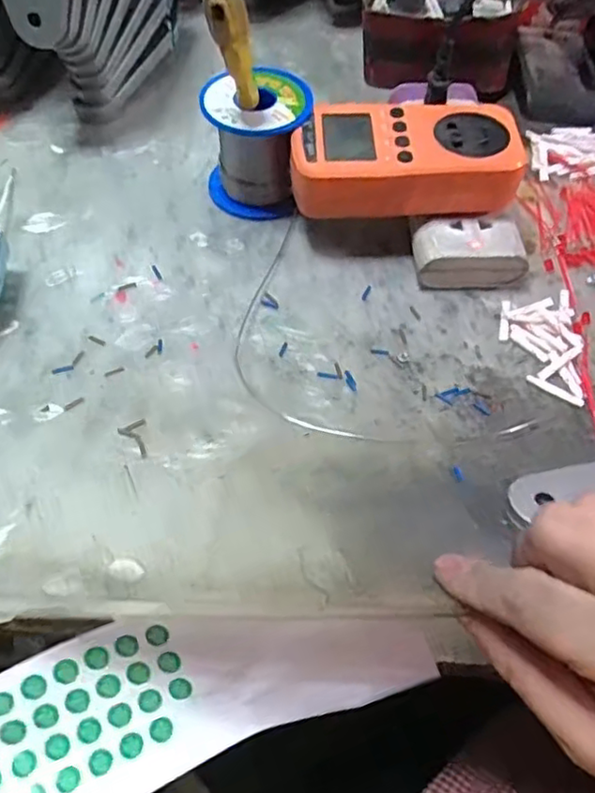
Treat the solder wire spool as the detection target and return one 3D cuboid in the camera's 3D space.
[{"bbox_3d":[-0.025,-0.158,0.398,0.064,0.065,0.070,-1,56,-3],"label":"solder wire spool"}]

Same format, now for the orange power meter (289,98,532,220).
[{"bbox_3d":[0.061,-0.140,0.371,0.128,0.033,0.065,-2,57,-3],"label":"orange power meter"}]

